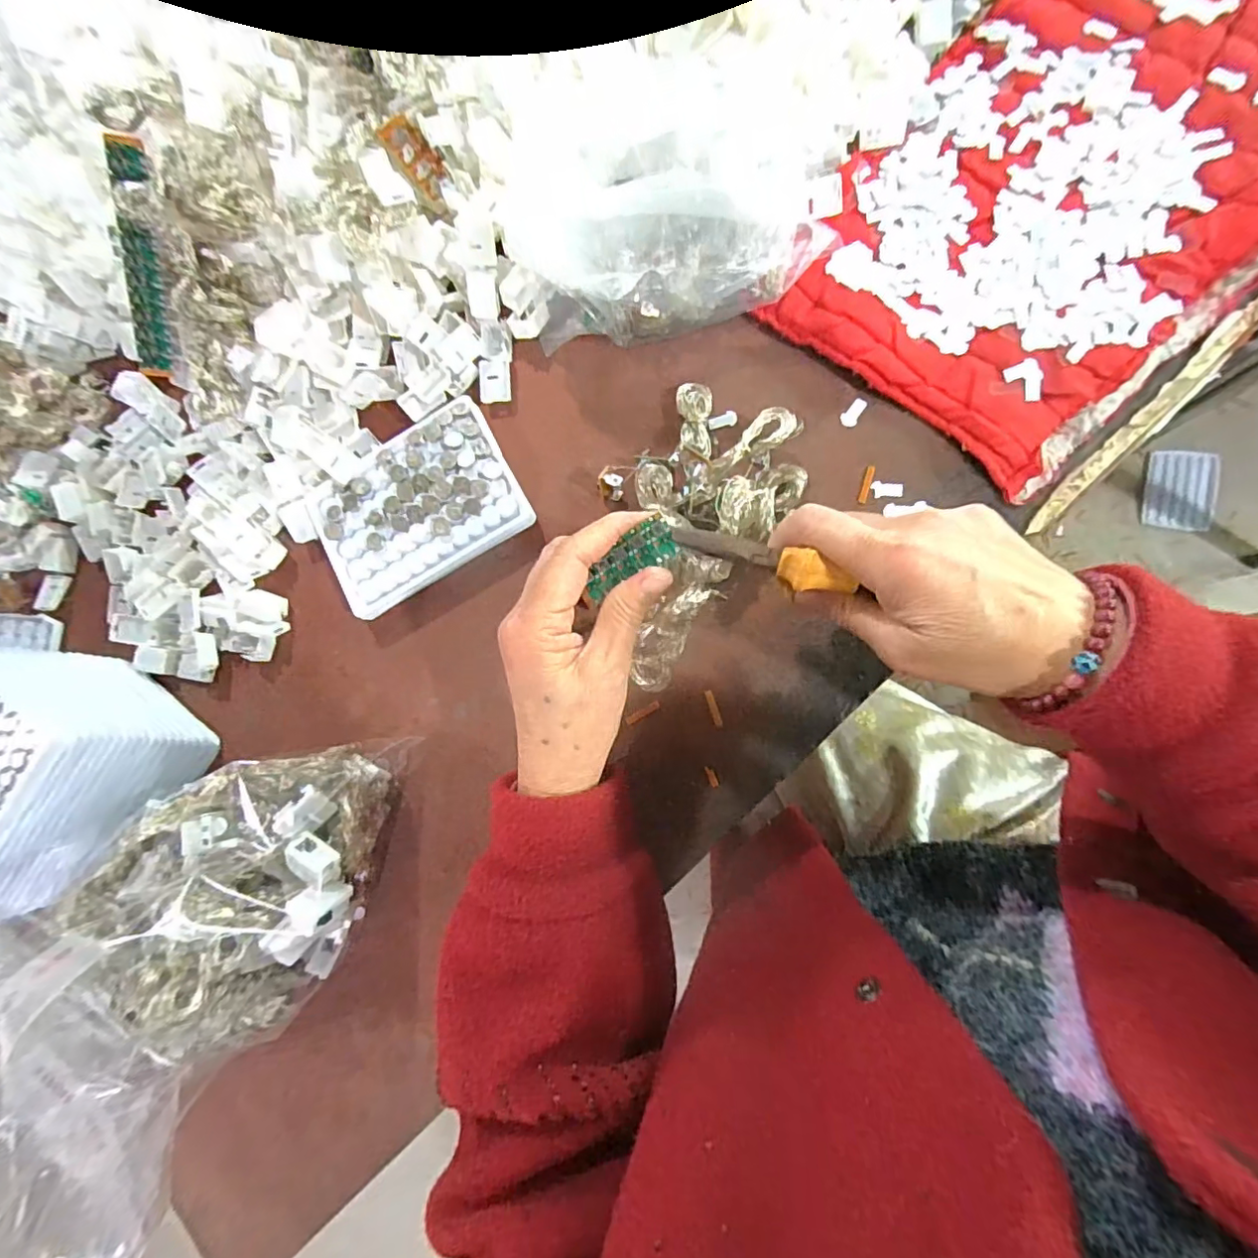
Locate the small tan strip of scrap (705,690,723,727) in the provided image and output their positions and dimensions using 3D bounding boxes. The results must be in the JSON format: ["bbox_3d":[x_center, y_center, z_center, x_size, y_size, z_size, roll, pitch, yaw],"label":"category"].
[{"bbox_3d":[0.050,0.046,0.327,0.004,0.004,0.022,-19,83,7],"label":"small tan strip of scrap"}]

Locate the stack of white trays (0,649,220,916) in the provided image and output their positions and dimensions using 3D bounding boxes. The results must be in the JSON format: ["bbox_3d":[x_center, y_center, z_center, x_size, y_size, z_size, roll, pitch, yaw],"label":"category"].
[{"bbox_3d":[-0.350,0.089,0.338,0.101,0.092,0.122,33,91,11],"label":"stack of white trays"}]

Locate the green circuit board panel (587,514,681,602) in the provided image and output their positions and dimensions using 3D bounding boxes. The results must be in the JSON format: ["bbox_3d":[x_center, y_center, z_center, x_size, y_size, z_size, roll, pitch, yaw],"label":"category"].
[{"bbox_3d":[0.000,-0.031,0.261,0.049,0.005,0.019,-37,95,22],"label":"green circuit board panel"}]

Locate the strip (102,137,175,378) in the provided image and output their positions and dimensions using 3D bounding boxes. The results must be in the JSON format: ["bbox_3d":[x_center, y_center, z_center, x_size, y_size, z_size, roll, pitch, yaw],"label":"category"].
[{"bbox_3d":[-0.300,-0.225,0.347,0.026,0.011,0.128,8,110,-3],"label":"strip"}]

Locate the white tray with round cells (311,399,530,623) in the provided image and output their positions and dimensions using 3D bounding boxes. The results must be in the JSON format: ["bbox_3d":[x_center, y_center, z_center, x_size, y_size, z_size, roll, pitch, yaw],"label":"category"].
[{"bbox_3d":[-0.138,-0.078,0.363,0.131,0.012,0.097,-30,81,6],"label":"white tray with round cells"}]

